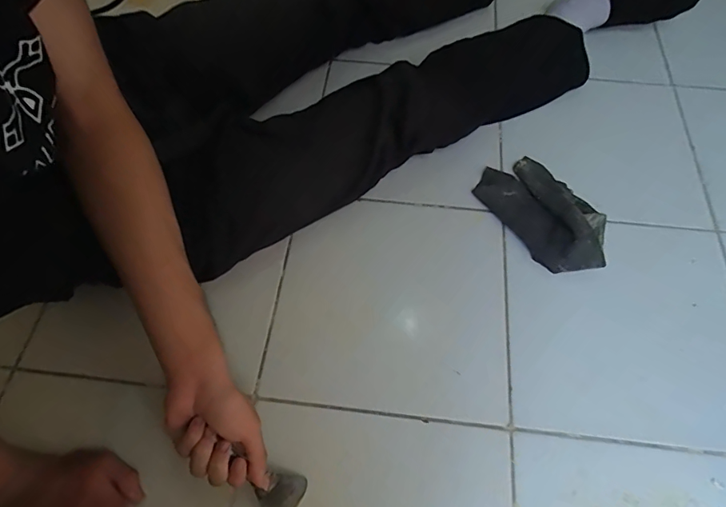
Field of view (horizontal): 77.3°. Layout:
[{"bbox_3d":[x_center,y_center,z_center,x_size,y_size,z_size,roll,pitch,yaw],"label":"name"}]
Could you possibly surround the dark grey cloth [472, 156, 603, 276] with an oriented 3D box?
[{"bbox_3d":[0.260,-0.067,0.631,0.120,0.055,0.205,-31,65,-13],"label":"dark grey cloth"}]

